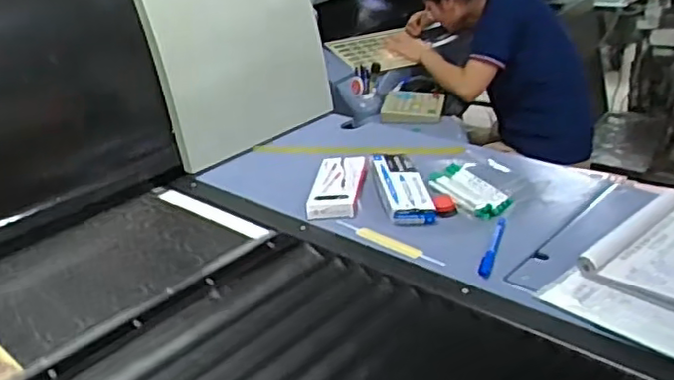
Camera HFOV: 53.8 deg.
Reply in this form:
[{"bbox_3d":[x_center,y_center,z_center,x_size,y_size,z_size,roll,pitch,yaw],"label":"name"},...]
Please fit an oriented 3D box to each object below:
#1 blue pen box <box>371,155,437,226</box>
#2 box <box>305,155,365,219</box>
[{"bbox_3d":[0.101,-0.006,1.033,0.074,0.020,0.190,-7,35,-8],"label":"blue pen box"},{"bbox_3d":[0.000,-0.008,1.042,0.074,0.022,0.182,-2,26,10],"label":"box"}]

